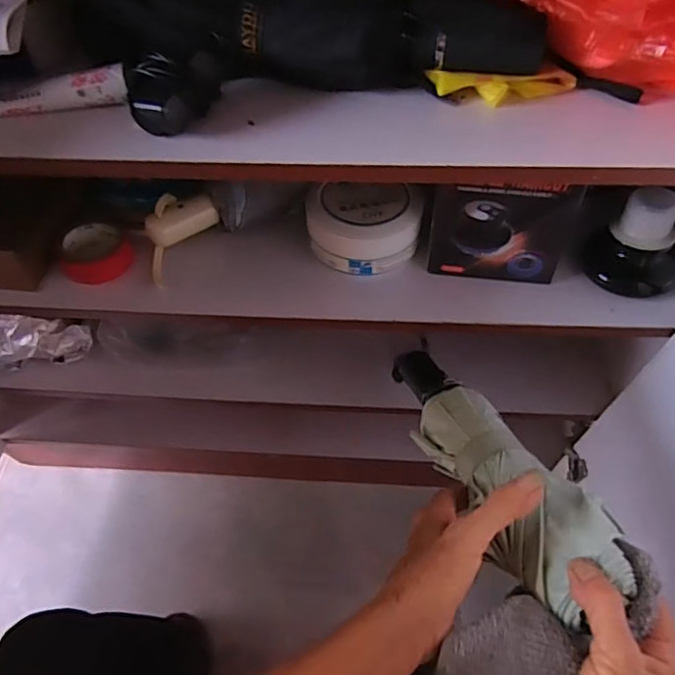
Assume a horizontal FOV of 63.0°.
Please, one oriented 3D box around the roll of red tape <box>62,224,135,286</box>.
[{"bbox_3d":[-0.221,-0.077,0.503,0.058,0.021,0.060,-1,58,1],"label":"roll of red tape"}]

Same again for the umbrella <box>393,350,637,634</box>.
[{"bbox_3d":[0.110,0.091,0.417,0.065,0.042,0.247,-21,37,-12],"label":"umbrella"}]

